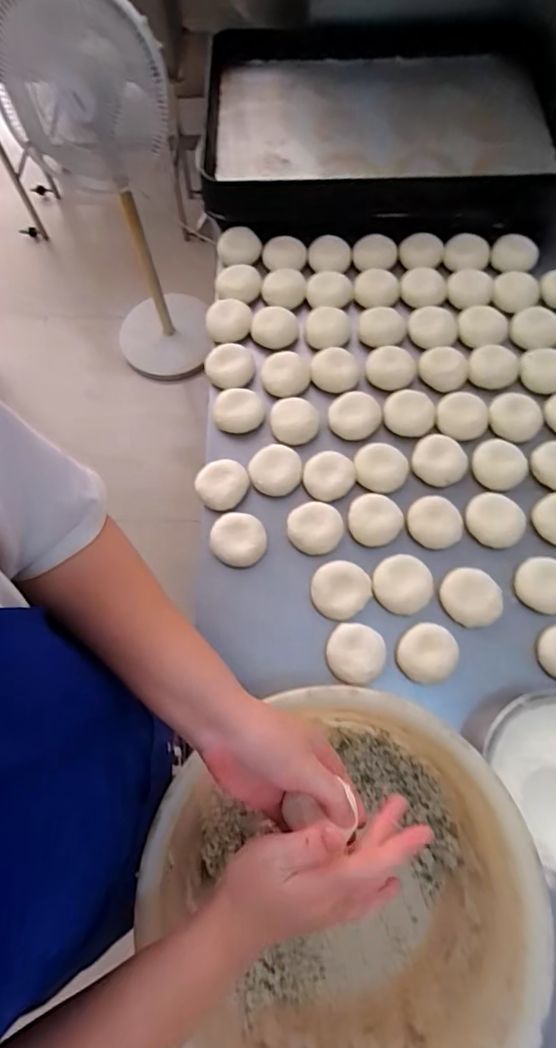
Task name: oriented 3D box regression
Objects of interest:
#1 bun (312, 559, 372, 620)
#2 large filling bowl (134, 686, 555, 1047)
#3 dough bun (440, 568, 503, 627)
[{"bbox_3d":[0.078,0.082,0.596,0.068,0.020,0.071,0,70,0],"label":"bun"},{"bbox_3d":[0.056,0.327,0.436,0.308,0.109,0.316,1,70,-2],"label":"large filling bowl"},{"bbox_3d":[0.235,0.090,0.586,0.062,0.028,0.071,-32,73,-11],"label":"dough bun"}]

